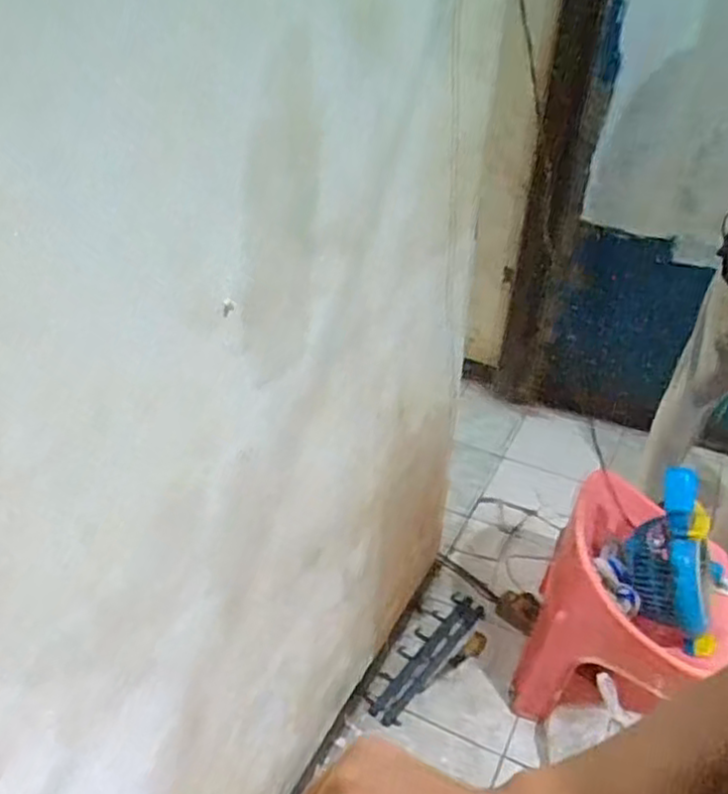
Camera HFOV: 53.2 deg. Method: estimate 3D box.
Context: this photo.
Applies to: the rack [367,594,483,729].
[{"bbox_3d":[0.133,0.555,1.571,0.088,0.032,0.347,26,40,29],"label":"rack"}]

